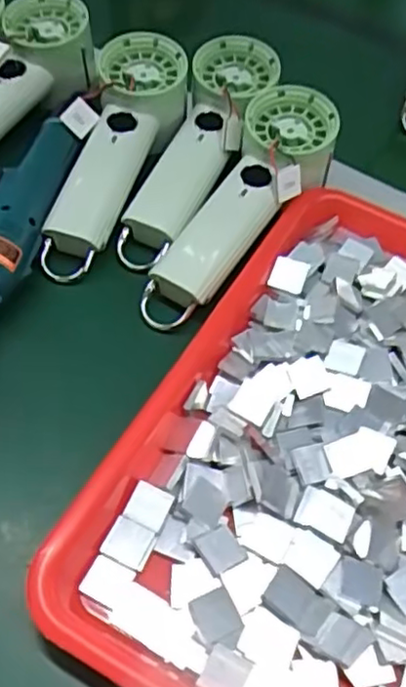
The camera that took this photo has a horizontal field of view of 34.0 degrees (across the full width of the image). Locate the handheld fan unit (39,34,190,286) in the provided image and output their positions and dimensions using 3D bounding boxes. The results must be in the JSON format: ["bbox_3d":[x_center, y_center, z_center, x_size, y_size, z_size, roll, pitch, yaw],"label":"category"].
[{"bbox_3d":[-0.064,-0.127,0.444,0.066,0.035,0.181,16,70,7],"label":"handheld fan unit"}]

